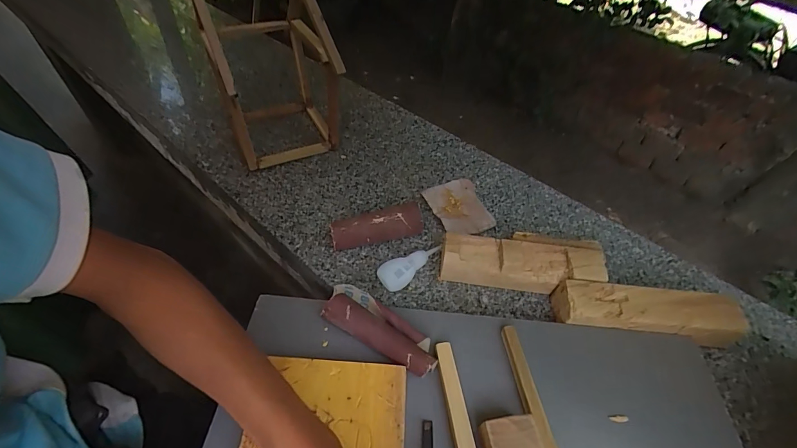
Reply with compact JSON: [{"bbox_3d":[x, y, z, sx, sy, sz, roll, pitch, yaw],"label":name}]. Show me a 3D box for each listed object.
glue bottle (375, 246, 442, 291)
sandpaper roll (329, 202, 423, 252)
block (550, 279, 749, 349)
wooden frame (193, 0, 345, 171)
[{"bbox_3d":[0.015,0.044,0.404,0.075,0.016,0.029,-24,55,-22],"label":"glue bottle"},{"bbox_3d":[-0.023,0.005,0.427,0.102,0.032,0.028,-14,52,-14],"label":"sandpaper roll"},{"bbox_3d":[0.236,0.087,0.364,0.164,0.043,0.041,7,50,3],"label":"block"},{"bbox_3d":[-0.155,-0.197,0.485,0.141,0.186,0.154,-20,53,-18],"label":"wooden frame"}]

